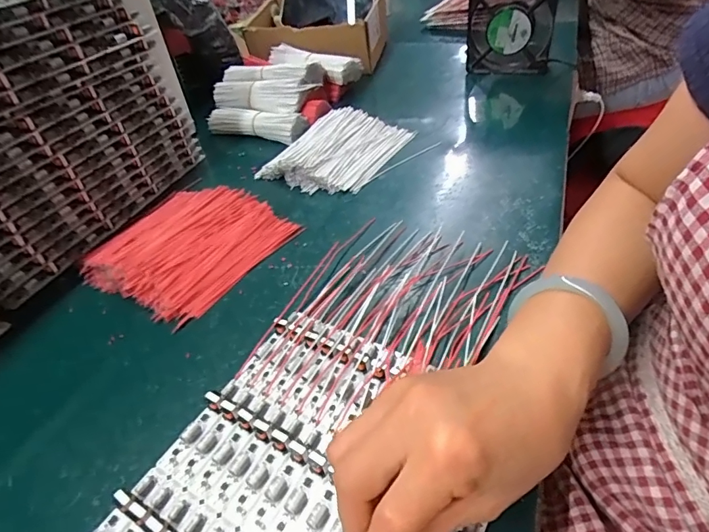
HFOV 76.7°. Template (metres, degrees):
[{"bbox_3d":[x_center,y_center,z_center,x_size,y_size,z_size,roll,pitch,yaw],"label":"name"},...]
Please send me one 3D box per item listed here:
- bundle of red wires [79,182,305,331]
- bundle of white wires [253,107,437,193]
[{"bbox_3d":[-0.166,-0.024,0.445,0.156,0.029,0.158,20,50,26],"label":"bundle of red wires"},{"bbox_3d":[-0.011,-0.144,0.550,0.142,0.030,0.175,26,52,31],"label":"bundle of white wires"}]

